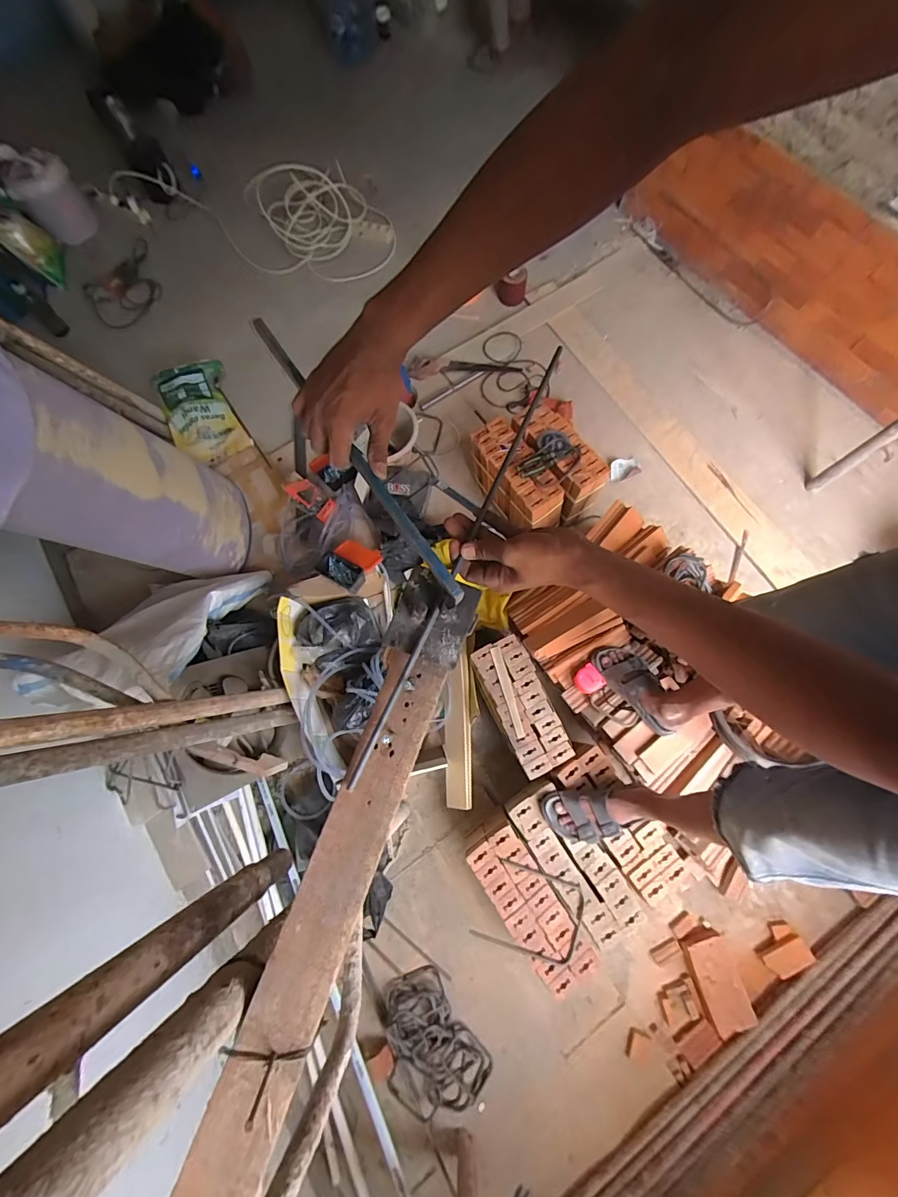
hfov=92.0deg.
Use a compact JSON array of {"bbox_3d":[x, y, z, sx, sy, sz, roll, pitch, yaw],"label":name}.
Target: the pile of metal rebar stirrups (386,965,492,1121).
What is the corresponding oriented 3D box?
[{"bbox_3d":[-0.056,1.133,1.092,0.235,0.043,0.310,-29,75,-7],"label":"pile of metal rebar stirrups"}]

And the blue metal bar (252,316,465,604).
[{"bbox_3d":[-0.098,-0.146,0.443,0.015,0.028,0.368,-35,82,-8],"label":"blue metal bar"}]

